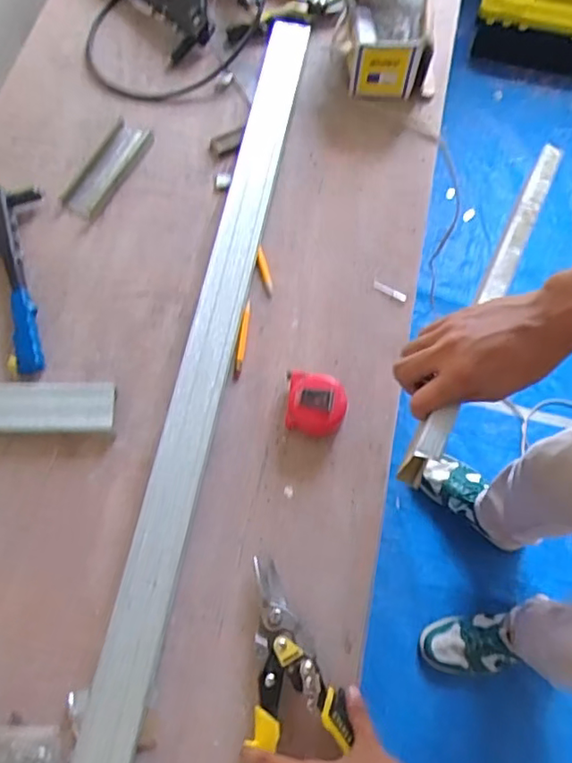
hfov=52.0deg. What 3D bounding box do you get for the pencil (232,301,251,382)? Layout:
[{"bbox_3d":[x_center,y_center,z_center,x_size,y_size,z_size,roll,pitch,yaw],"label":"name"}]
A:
[{"bbox_3d":[-0.049,-0.047,0.665,0.008,0.010,0.099,5,69,3],"label":"pencil"}]

